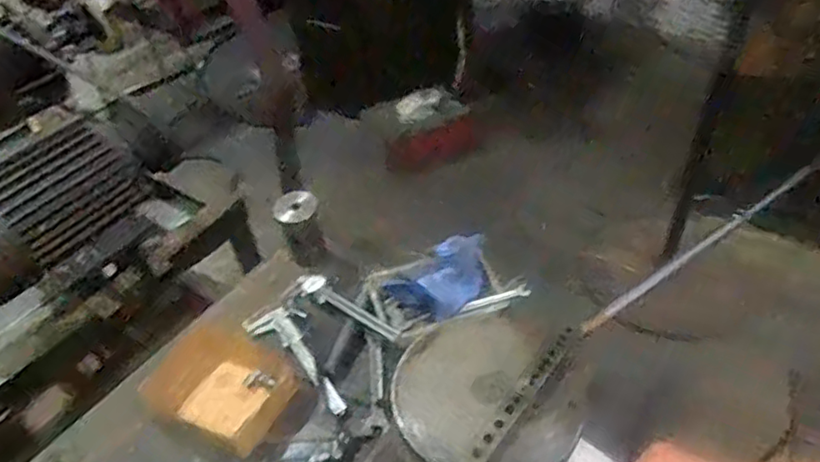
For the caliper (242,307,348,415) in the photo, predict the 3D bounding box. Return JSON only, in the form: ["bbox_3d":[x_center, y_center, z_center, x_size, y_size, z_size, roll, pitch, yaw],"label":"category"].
[{"bbox_3d":[-0.152,0.173,0.839,0.056,0.015,0.221,-31,48,-25],"label":"caliper"}]

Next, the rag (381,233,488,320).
[{"bbox_3d":[0.035,0.065,0.849,0.140,0.070,0.097,-4,42,2],"label":"rag"}]

